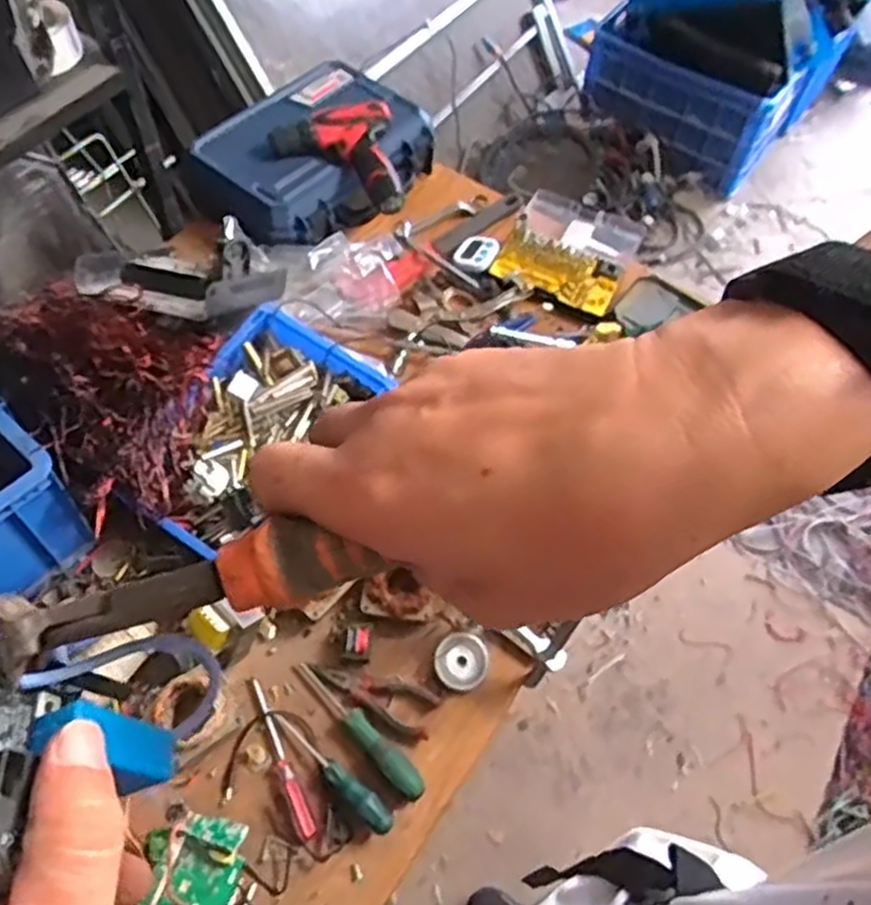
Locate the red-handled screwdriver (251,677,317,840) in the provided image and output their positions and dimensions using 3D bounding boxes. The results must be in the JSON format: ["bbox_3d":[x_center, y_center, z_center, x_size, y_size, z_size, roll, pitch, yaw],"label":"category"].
[{"bbox_3d":[-0.163,0.318,0.813,0.018,0.018,0.169,-21,61,-16],"label":"red-handled screwdriver"}]

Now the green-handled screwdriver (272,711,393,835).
[{"bbox_3d":[-0.107,0.325,0.806,0.024,0.024,0.169,-39,67,-24],"label":"green-handled screwdriver"}]

